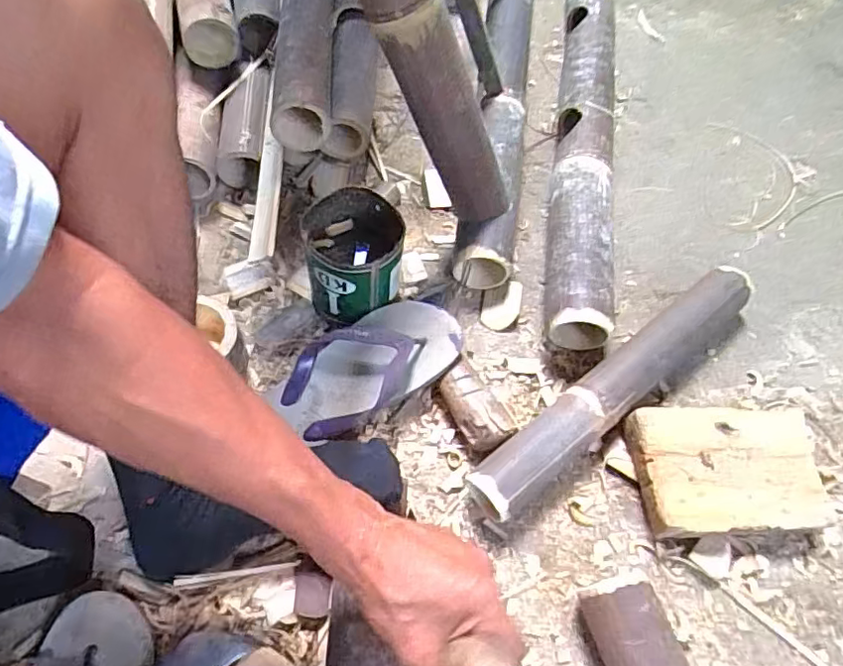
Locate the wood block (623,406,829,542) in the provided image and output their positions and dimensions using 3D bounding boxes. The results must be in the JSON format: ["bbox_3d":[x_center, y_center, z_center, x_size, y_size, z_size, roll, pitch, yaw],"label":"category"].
[{"bbox_3d":[0.286,0.131,0.534,0.167,0.048,0.111,0,60,-1],"label":"wood block"}]

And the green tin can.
[{"bbox_3d":[-0.071,-0.077,0.607,0.098,0.111,0.103,0,60,-1],"label":"green tin can"}]

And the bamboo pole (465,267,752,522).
[{"bbox_3d":[0.201,0.052,0.571,0.372,0.063,0.056,-35,66,-19],"label":"bamboo pole"}]

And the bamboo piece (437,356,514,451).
[{"bbox_3d":[0.051,0.076,0.570,0.046,0.043,0.095,-23,63,-14],"label":"bamboo piece"}]

